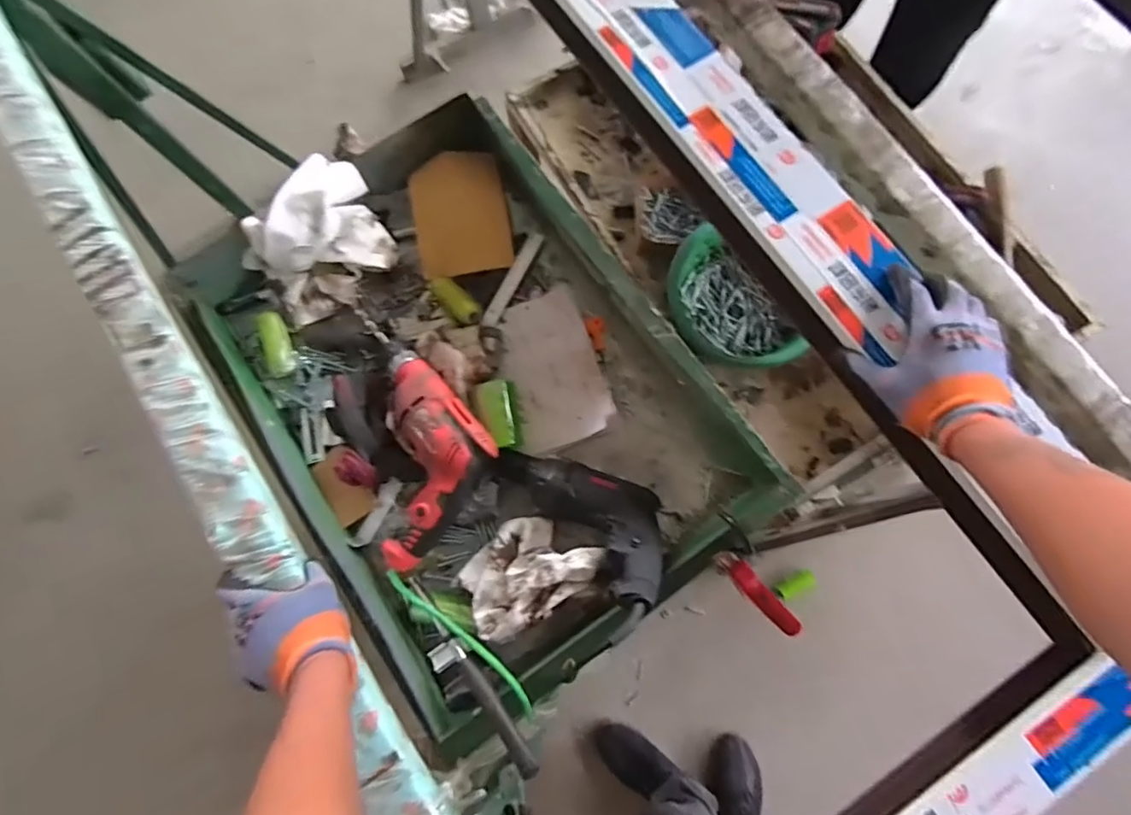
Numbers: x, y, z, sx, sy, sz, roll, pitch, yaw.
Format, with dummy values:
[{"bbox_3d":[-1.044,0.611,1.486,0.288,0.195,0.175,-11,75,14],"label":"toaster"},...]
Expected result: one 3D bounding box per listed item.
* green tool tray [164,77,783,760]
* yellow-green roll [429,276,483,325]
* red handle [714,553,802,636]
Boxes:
[{"bbox_3d":[-0.117,-0.025,0.718,0.507,0.152,0.703,-37,78,-7],"label":"green tool tray"},{"bbox_3d":[-0.145,-0.143,0.740,0.035,0.031,0.083,-39,78,-7],"label":"yellow-green roll"},{"bbox_3d":[0.258,0.249,0.733,0.029,0.028,0.140,-44,79,-8],"label":"red handle"}]

